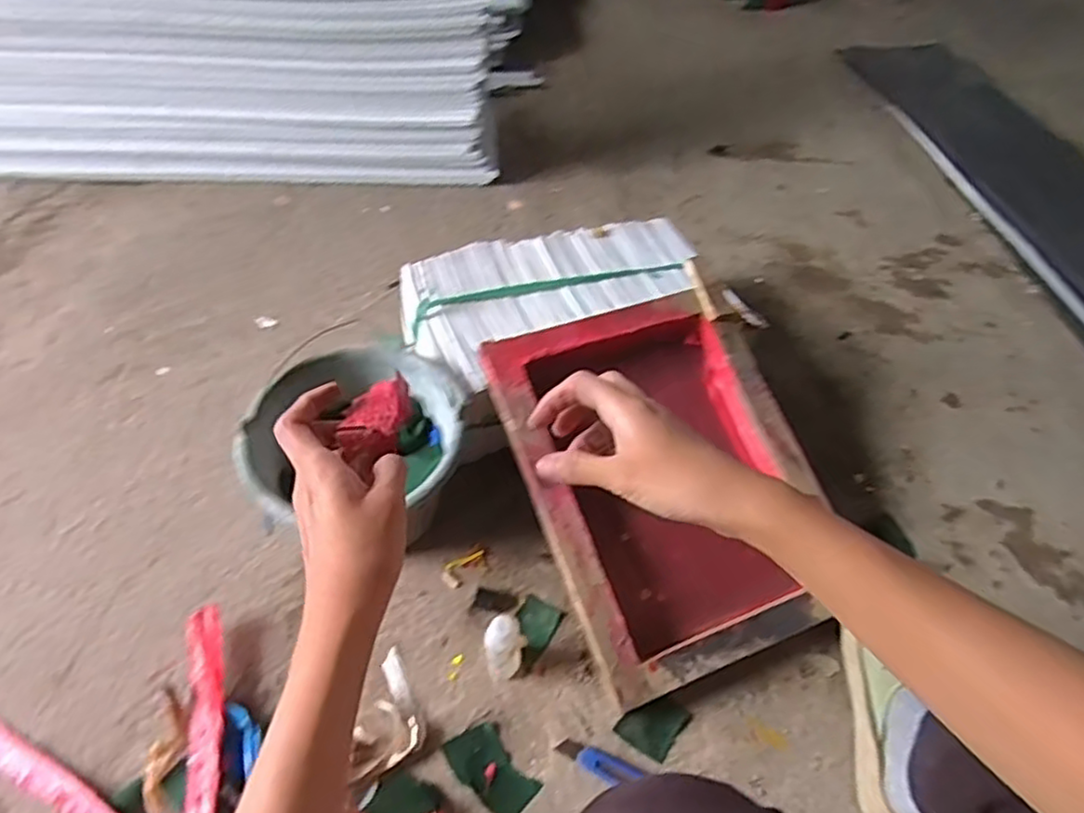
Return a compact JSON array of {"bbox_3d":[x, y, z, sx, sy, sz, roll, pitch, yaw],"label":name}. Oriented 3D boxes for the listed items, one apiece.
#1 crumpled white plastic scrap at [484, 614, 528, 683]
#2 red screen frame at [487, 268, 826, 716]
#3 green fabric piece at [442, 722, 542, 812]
[{"bbox_3d":[-0.036,0.246,0.703,0.041,0.107,0.032,-5,50,-6],"label":"crumpled white plastic scrap"},{"bbox_3d":[0.141,0.078,0.794,0.309,0.060,0.413,-18,75,-18],"label":"red screen frame"},{"bbox_3d":[-0.050,0.356,0.679,0.095,0.008,0.052,36,57,26],"label":"green fabric piece"}]

